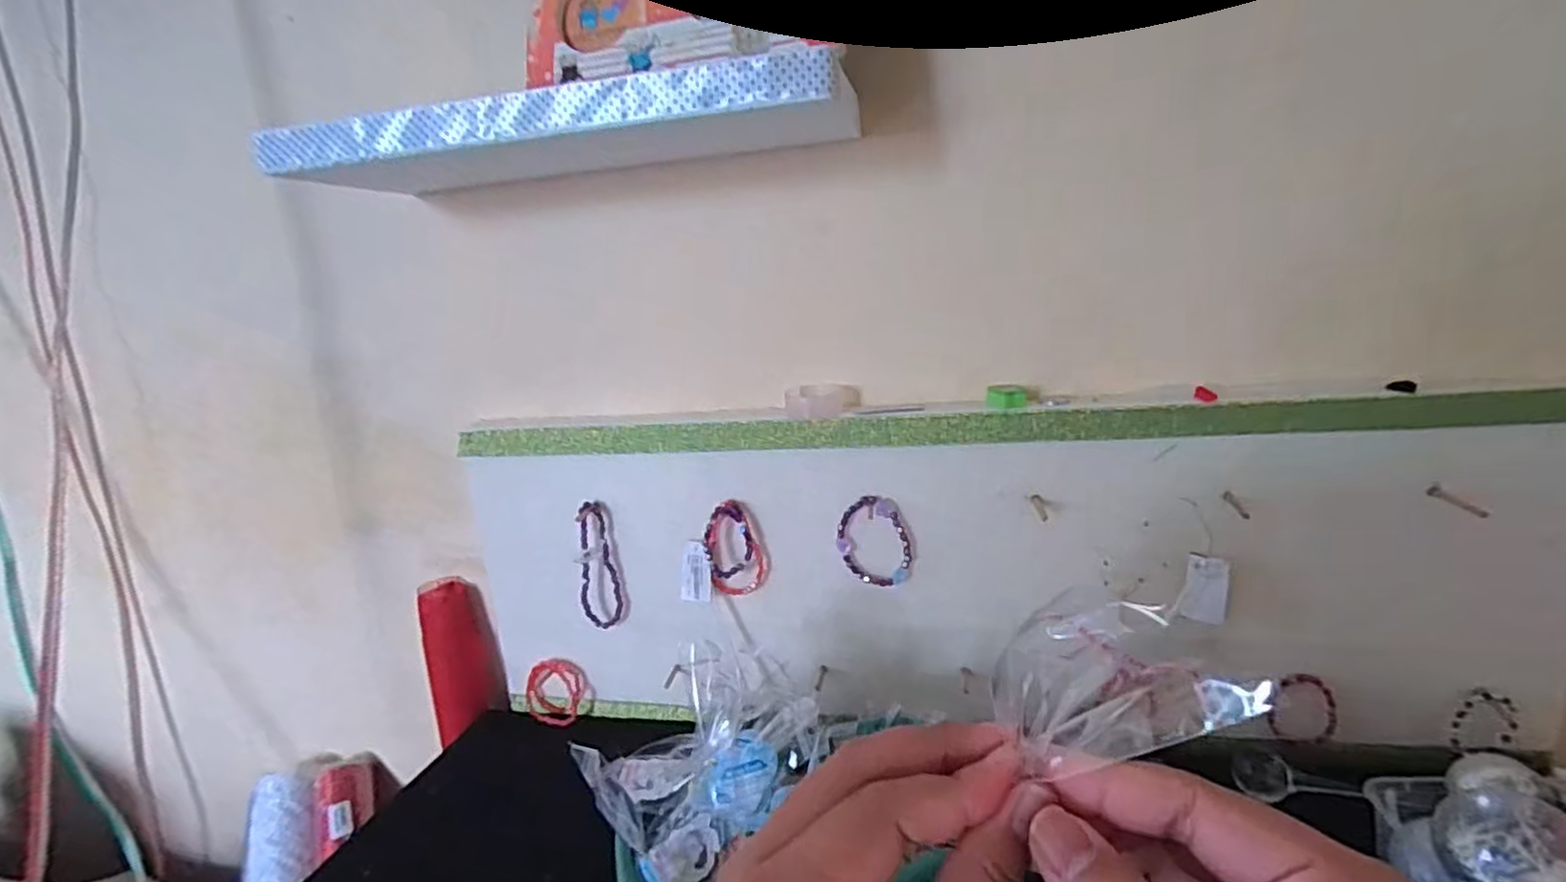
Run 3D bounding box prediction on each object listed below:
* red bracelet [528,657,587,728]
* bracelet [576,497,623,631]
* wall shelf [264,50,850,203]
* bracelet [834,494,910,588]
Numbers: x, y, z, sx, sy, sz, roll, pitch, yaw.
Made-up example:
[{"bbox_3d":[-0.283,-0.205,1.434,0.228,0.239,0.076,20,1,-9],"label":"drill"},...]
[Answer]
[{"bbox_3d":[-0.231,0.252,0.718,0.060,0.069,0.024,2,15,21],"label":"red bracelet"},{"bbox_3d":[-0.177,0.118,0.676,0.038,0.123,0.007,-9,15,-22],"label":"bracelet"},{"bbox_3d":[-0.156,-0.237,0.544,0.409,0.035,0.162,-1,14,11],"label":"wall shelf"},{"bbox_3d":[0.079,0.088,0.623,0.065,0.080,0.011,-1,14,11],"label":"bracelet"}]

